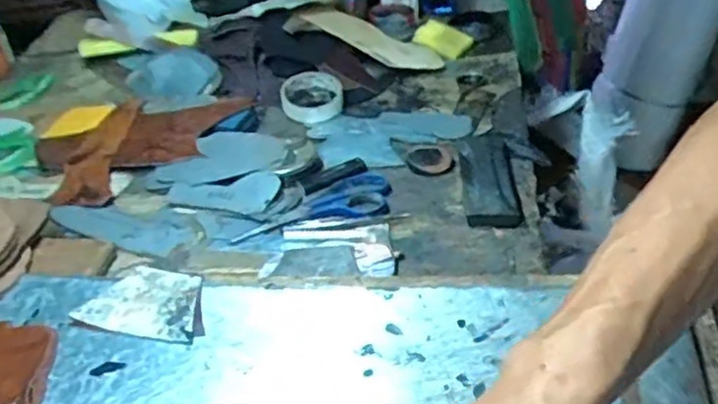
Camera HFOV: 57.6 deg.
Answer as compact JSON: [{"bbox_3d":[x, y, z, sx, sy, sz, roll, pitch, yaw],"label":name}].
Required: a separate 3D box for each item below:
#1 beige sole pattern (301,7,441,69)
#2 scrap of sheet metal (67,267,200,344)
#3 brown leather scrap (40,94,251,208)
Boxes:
[{"bbox_3d":[0.022,-0.258,1.030,0.225,0.018,0.087,24,39,2],"label":"beige sole pattern"},{"bbox_3d":[-0.189,0.087,0.580,0.113,0.012,0.067,8,43,14],"label":"scrap of sheet metal"},{"bbox_3d":[-0.291,-0.087,0.845,0.178,0.025,0.257,29,52,32],"label":"brown leather scrap"}]

